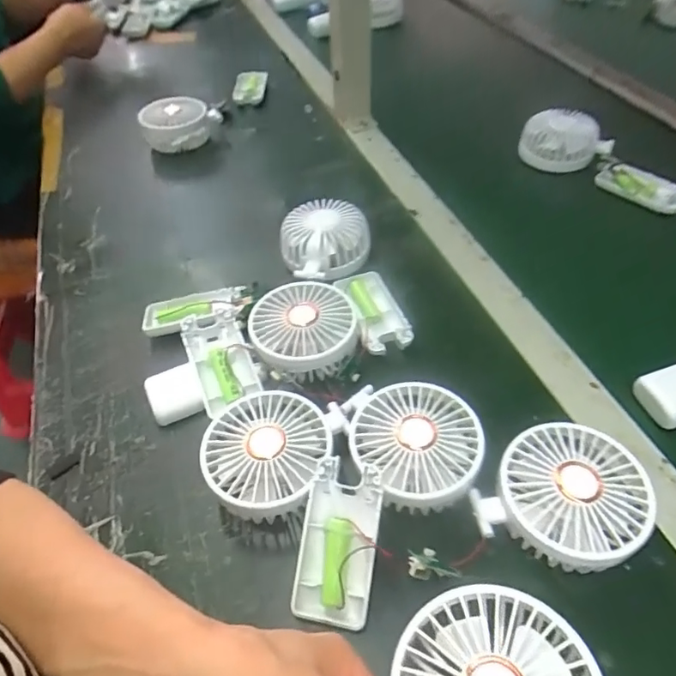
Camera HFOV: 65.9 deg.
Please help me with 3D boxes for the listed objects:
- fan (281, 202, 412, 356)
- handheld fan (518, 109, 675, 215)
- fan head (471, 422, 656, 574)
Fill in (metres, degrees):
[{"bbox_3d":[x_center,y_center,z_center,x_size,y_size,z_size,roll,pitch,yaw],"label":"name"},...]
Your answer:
[{"bbox_3d":[0.000,-0.059,0.480,0.086,0.047,0.181,-13,49,-8],"label":"fan"},{"bbox_3d":[0.310,-0.210,0.614,0.202,0.052,0.074,33,58,28],"label":"handheld fan"},{"bbox_3d":[0.143,0.106,0.331,0.099,0.047,0.087,-36,55,-25],"label":"fan head"}]

